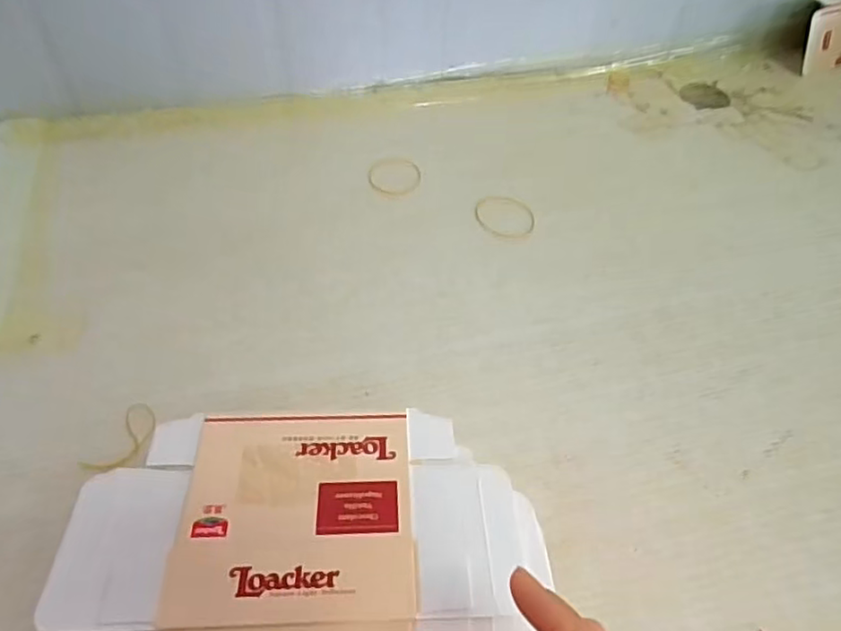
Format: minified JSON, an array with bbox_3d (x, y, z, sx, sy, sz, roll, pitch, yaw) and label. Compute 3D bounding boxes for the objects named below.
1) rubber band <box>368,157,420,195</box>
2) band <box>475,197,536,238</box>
[{"bbox_3d":[-0.022,-0.124,0.531,0.045,0.004,0.050,3,49,0],"label":"rubber band"},{"bbox_3d":[0.071,-0.083,0.503,0.050,0.004,0.049,4,49,1],"label":"band"}]

